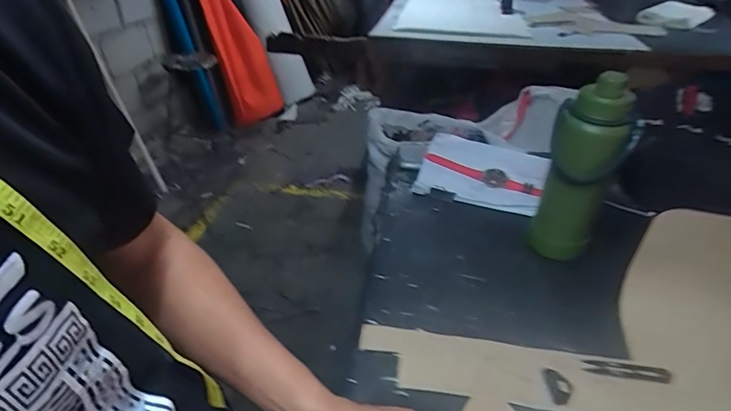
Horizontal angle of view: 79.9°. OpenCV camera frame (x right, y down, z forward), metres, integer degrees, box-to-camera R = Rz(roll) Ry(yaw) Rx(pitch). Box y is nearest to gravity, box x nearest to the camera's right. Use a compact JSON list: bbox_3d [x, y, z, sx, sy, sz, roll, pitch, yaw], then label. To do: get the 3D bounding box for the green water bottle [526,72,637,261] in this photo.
[{"bbox_3d":[0.307,-0.038,0.634,0.095,0.281,0.082,16,38,19],"label":"green water bottle"}]

